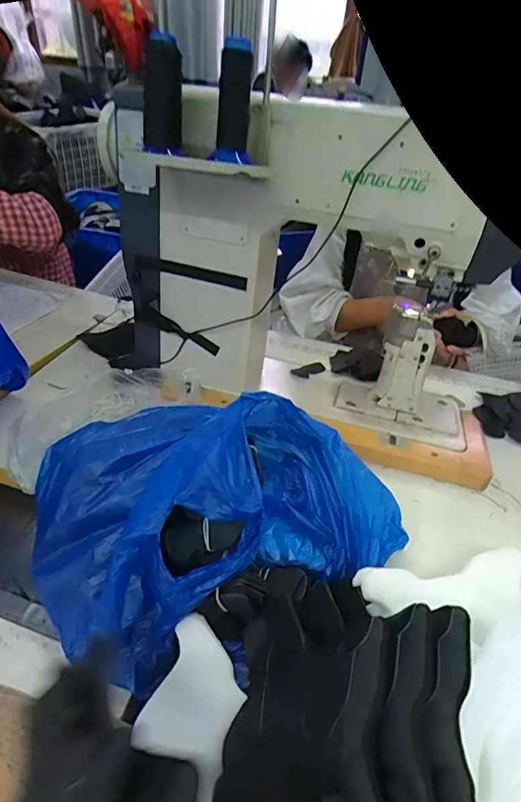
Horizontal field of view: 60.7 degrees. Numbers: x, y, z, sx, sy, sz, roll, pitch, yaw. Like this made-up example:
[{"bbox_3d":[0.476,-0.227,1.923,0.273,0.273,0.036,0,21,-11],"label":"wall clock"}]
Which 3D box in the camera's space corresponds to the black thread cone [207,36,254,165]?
[{"bbox_3d":[-0.031,-0.345,0.518,0.041,0.117,0.036,11,40,7],"label":"black thread cone"}]

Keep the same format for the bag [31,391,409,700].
[{"bbox_3d":[-0.062,0.118,0.546,0.405,0.168,0.274,-14,43,-21],"label":"bag"}]

